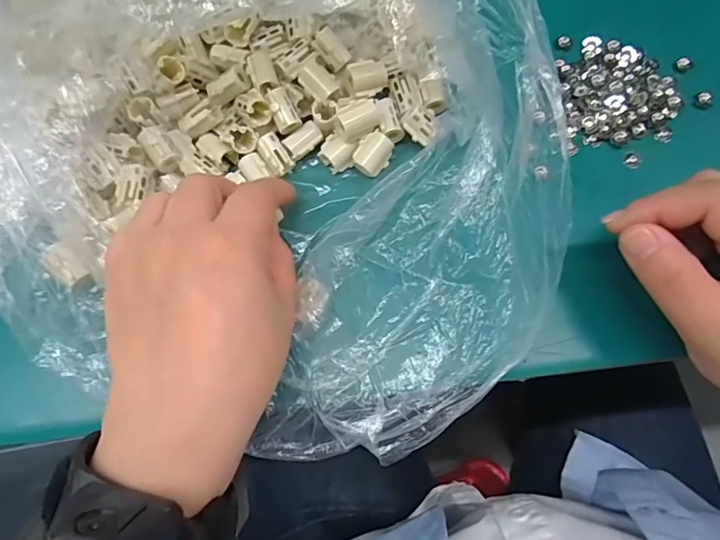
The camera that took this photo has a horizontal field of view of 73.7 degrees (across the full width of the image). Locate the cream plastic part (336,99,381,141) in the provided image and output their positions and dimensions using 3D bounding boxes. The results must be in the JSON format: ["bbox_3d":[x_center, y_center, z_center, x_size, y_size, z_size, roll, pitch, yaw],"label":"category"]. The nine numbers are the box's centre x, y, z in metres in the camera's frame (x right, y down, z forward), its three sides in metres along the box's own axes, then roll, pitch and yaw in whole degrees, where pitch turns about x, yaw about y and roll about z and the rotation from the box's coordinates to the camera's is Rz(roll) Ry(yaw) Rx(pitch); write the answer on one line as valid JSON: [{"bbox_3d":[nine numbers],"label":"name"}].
[{"bbox_3d":[0.000,-0.082,0.261,0.022,0.013,0.013,-26,72,-7],"label":"cream plastic part"}]

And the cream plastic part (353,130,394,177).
[{"bbox_3d":[0.007,-0.064,0.267,0.015,0.014,0.023,42,78,14],"label":"cream plastic part"}]

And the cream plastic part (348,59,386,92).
[{"bbox_3d":[0.004,-0.111,0.271,0.022,0.010,0.016,-23,72,-5],"label":"cream plastic part"}]

